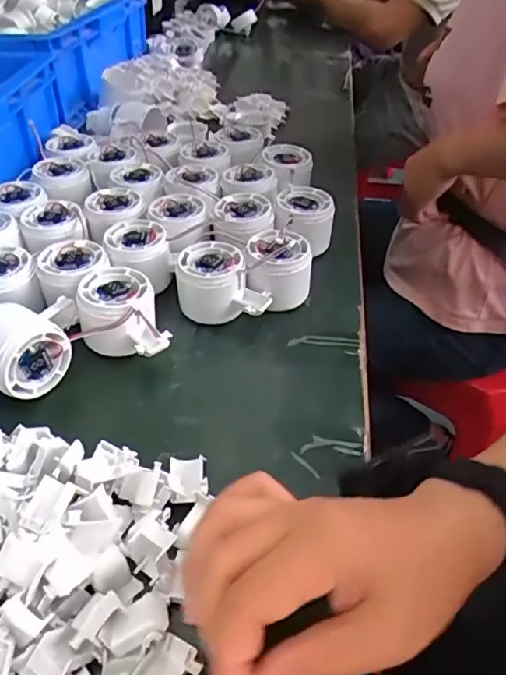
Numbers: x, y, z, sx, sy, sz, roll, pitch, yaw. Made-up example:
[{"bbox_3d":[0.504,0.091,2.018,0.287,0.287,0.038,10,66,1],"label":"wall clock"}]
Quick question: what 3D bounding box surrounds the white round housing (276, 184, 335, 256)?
[{"bbox_3d":[0.045,-0.113,0.539,0.058,0.053,0.053,1,42,-1],"label":"white round housing"}]

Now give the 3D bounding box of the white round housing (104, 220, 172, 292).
[{"bbox_3d":[-0.104,-0.073,0.493,0.052,0.048,0.056,1,42,-1],"label":"white round housing"}]

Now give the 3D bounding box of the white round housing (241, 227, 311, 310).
[{"bbox_3d":[0.023,-0.060,0.480,0.055,0.054,0.060,1,42,-1],"label":"white round housing"}]

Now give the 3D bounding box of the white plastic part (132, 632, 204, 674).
[{"bbox_3d":[-0.042,0.164,0.265,0.025,0.013,0.034,22,46,20],"label":"white plastic part"}]

